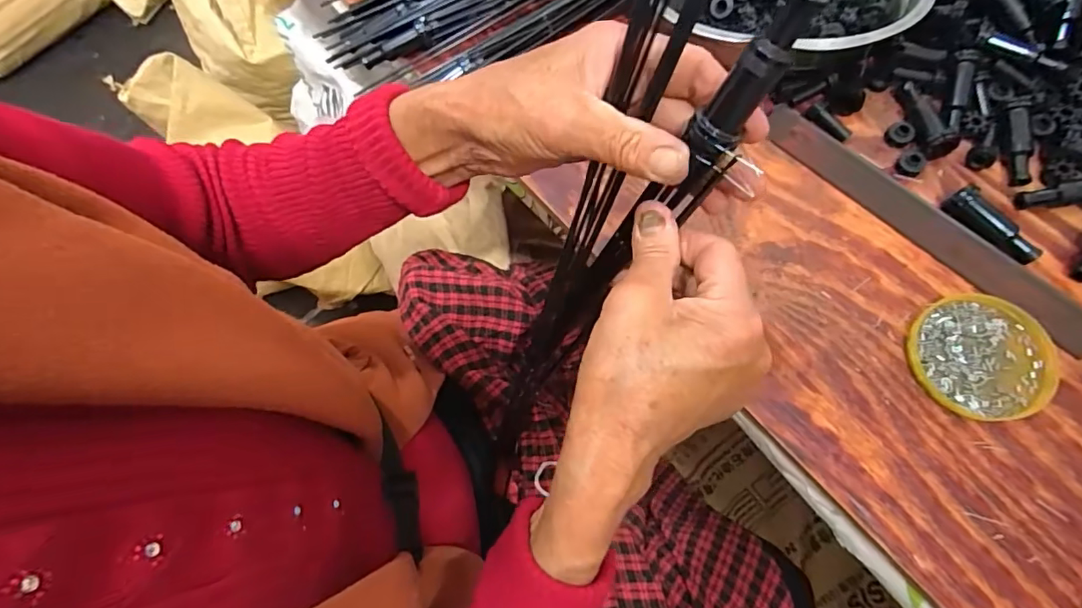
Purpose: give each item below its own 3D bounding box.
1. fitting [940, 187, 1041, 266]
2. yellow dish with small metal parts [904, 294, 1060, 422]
[{"bbox_3d":[0.319,-0.055,0.372,0.067,0.017,0.021,42,77,14],"label":"fitting"},{"bbox_3d":[0.293,0.035,0.352,0.085,0.012,0.082,3,71,2],"label":"yellow dish with small metal parts"}]

